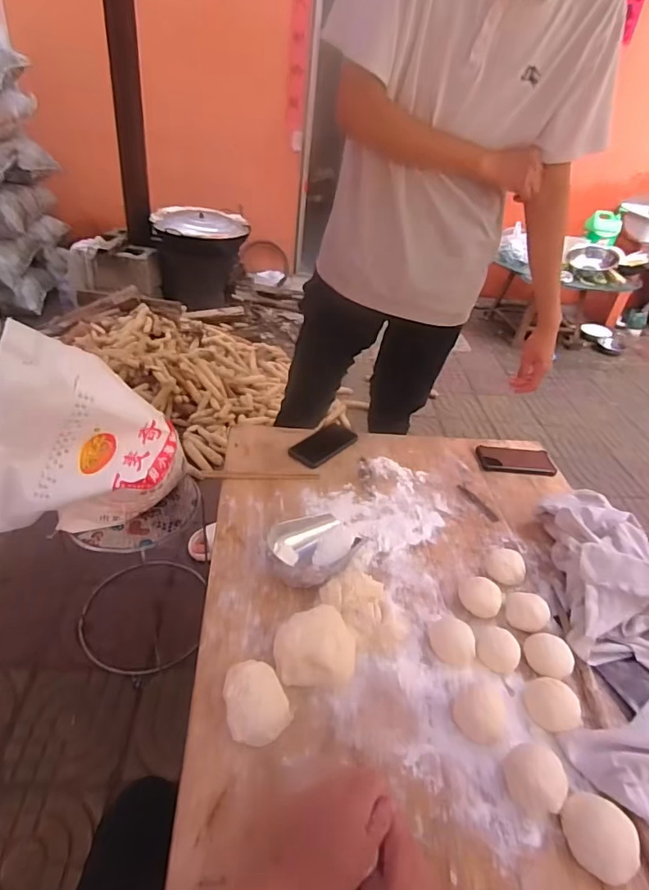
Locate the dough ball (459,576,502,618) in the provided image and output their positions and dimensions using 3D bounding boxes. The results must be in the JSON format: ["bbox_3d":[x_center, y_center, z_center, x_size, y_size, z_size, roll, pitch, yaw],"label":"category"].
[{"bbox_3d":[0.248,0.243,0.796,0.065,0.036,0.055,24,39,21],"label":"dough ball"}]

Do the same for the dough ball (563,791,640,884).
[{"bbox_3d":[0.303,0.426,0.545,0.062,0.034,0.076,-14,41,-27],"label":"dough ball"}]

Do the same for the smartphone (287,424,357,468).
[{"bbox_3d":[-0.002,-0.002,1.097,0.076,0.015,0.164,32,45,27],"label":"smartphone"}]

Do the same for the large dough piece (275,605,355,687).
[{"bbox_3d":[-0.013,0.273,0.677,0.105,0.047,0.101,10,36,3],"label":"large dough piece"}]

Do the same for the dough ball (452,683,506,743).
[{"bbox_3d":[0.201,0.345,0.640,0.062,0.055,0.057,5,36,-4],"label":"dough ball"}]

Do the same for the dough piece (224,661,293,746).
[{"bbox_3d":[-0.087,0.317,0.619,0.072,0.034,0.101,-12,41,-25],"label":"dough piece"}]

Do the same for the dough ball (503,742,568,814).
[{"bbox_3d":[0.249,0.386,0.584,0.067,0.042,0.069,5,36,-4],"label":"dough ball"}]

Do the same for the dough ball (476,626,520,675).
[{"bbox_3d":[0.252,0.298,0.725,0.059,0.026,0.058,5,39,-4],"label":"dough ball"}]

